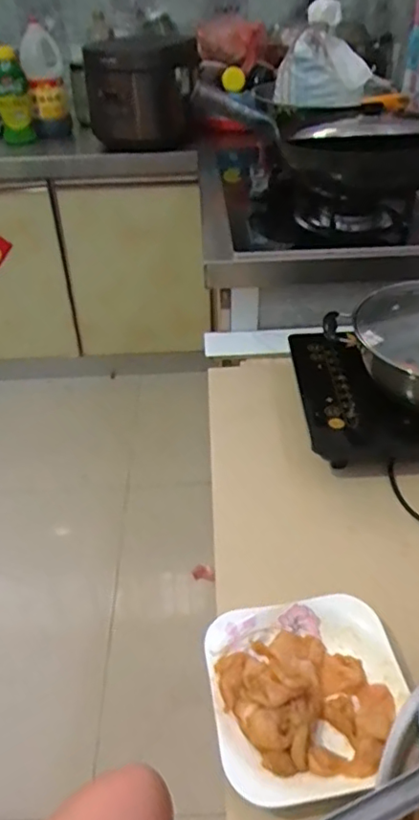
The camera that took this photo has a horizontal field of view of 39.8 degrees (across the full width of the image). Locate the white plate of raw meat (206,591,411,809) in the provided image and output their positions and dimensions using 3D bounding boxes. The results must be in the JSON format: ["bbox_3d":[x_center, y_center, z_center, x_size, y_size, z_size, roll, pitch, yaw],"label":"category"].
[{"bbox_3d":[0.091,0.258,0.536,0.172,0.051,0.175,-2,37,1],"label":"white plate of raw meat"}]

